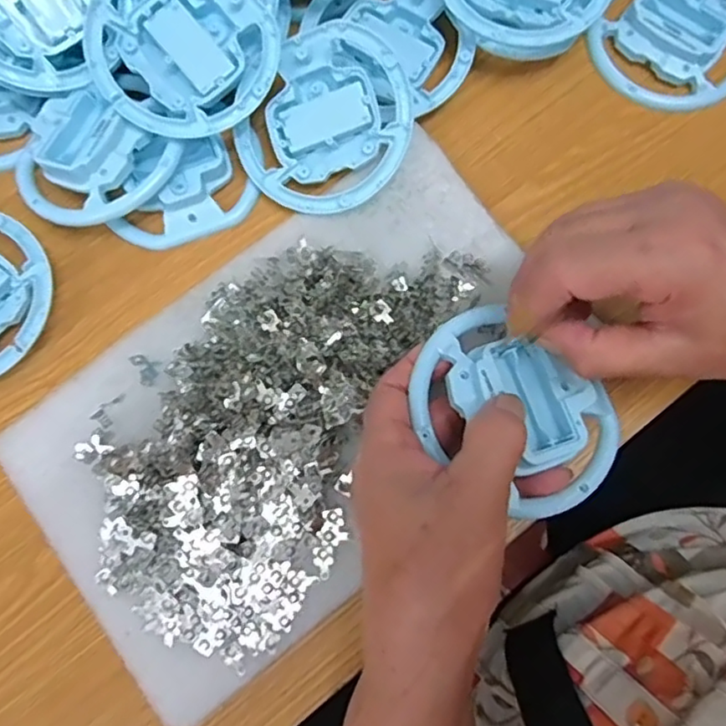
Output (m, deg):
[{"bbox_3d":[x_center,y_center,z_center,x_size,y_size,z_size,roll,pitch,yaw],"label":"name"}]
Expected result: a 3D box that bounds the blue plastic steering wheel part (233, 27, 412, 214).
[{"bbox_3d":[-0.018,-0.140,0.364,0.099,0.021,0.099,2,98,15],"label":"blue plastic steering wheel part"}]

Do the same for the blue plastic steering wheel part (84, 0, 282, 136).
[{"bbox_3d":[-0.104,-0.184,0.359,0.104,0.025,0.104,0,90,-5],"label":"blue plastic steering wheel part"}]

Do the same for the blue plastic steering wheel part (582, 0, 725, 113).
[{"bbox_3d":[0.198,-0.206,0.396,0.096,0.022,0.087,31,78,9],"label":"blue plastic steering wheel part"}]

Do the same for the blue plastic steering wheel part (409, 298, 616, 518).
[{"bbox_3d":[0.071,0.022,0.294,0.102,0.027,0.076,42,80,11],"label":"blue plastic steering wheel part"}]

